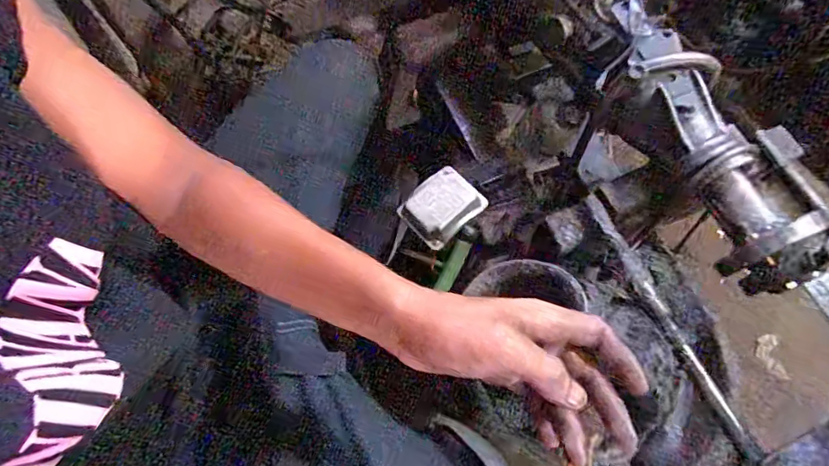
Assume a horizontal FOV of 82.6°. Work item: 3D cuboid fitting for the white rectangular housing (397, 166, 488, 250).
[{"bbox_3d":[0.033,-0.031,0.556,0.086,0.026,0.068,-41,72,-14],"label":"white rectangular housing"}]

